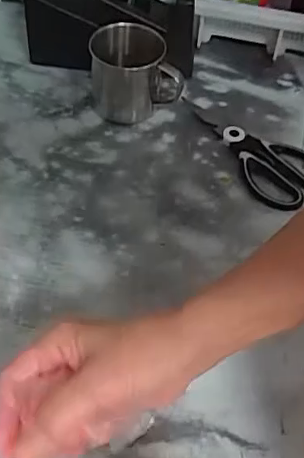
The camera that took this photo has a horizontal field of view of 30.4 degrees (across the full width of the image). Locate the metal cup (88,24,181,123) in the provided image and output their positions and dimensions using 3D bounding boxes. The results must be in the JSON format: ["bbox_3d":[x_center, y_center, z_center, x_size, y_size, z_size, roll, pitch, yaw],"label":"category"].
[{"bbox_3d":[-0.021,-0.176,0.629,0.094,0.085,0.084,-3,51,-6],"label":"metal cup"}]

